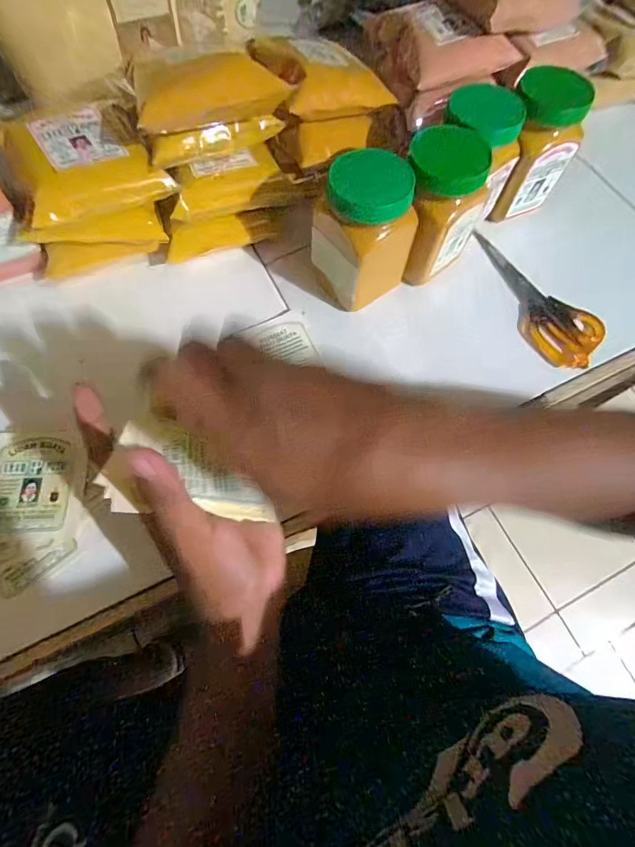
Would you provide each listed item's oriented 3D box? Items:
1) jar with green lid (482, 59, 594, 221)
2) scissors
[{"bbox_3d":[0.198,-0.263,0.378,0.060,0.103,0.064,-25,72,-11],"label":"jar with green lid"},{"bbox_3d":[0.207,-0.124,0.383,0.064,0.014,0.164,-24,71,-11],"label":"scissors"}]

